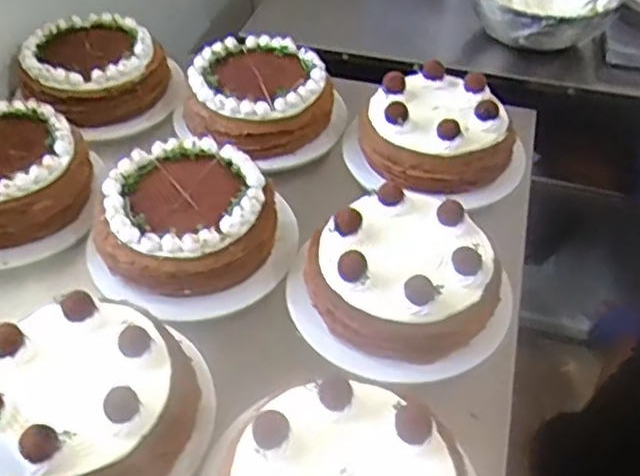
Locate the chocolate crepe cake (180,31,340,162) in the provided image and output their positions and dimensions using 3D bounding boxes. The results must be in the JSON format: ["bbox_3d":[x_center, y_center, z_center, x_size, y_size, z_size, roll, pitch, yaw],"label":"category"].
[{"bbox_3d":[-0.076,-0.175,0.837,0.163,0.058,0.172,-32,55,-28],"label":"chocolate crepe cake"}]

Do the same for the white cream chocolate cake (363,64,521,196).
[{"bbox_3d":[0.135,-0.127,0.791,0.151,0.066,0.145,1,46,-1],"label":"white cream chocolate cake"}]

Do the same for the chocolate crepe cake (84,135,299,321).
[{"bbox_3d":[-0.125,-0.009,0.696,0.179,0.086,0.168,1,46,-1],"label":"chocolate crepe cake"}]

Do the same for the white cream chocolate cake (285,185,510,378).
[{"bbox_3d":[0.079,0.041,0.634,0.179,0.075,0.175,1,46,-1],"label":"white cream chocolate cake"}]

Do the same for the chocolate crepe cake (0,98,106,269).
[{"bbox_3d":[-0.340,-0.059,0.725,0.196,0.072,0.183,1,46,-1],"label":"chocolate crepe cake"}]

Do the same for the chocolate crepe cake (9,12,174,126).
[{"bbox_3d":[-0.292,-0.218,0.880,0.189,0.063,0.163,-12,48,-12],"label":"chocolate crepe cake"}]

